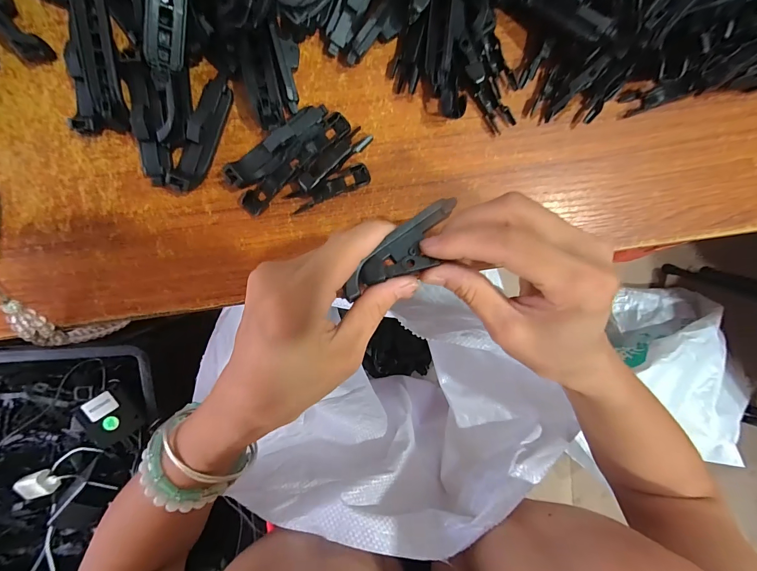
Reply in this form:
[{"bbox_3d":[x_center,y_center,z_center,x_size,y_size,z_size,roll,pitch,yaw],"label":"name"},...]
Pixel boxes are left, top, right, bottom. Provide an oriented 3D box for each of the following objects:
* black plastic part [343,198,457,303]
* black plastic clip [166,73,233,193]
[{"bbox_3d":[0.015,-0.016,0.172,0.072,0.006,0.025,-43,97,-7],"label":"black plastic part"},{"bbox_3d":[-0.112,-0.096,0.215,0.017,0.017,0.076,20,95,-5],"label":"black plastic clip"}]

